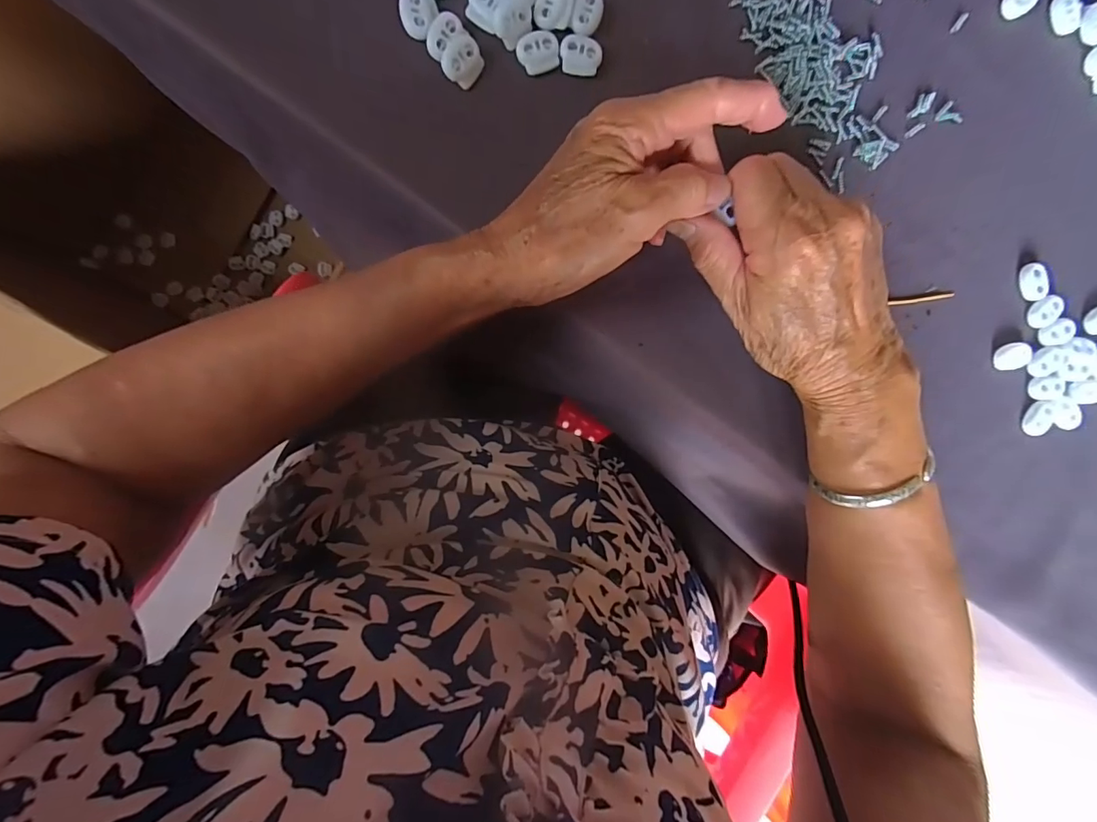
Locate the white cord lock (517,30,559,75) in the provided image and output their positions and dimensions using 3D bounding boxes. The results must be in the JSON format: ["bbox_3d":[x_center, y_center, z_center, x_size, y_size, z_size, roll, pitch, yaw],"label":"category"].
[{"bbox_3d":[-0.005,-0.188,0.258,0.021,0.004,0.018,-17,96,-5],"label":"white cord lock"}]

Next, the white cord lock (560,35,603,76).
[{"bbox_3d":[0.018,-0.188,0.260,0.022,0.004,0.019,0,94,-7],"label":"white cord lock"}]

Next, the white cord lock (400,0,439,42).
[{"bbox_3d":[-0.065,-0.200,0.249,0.018,0.005,0.023,0,94,-7],"label":"white cord lock"}]

